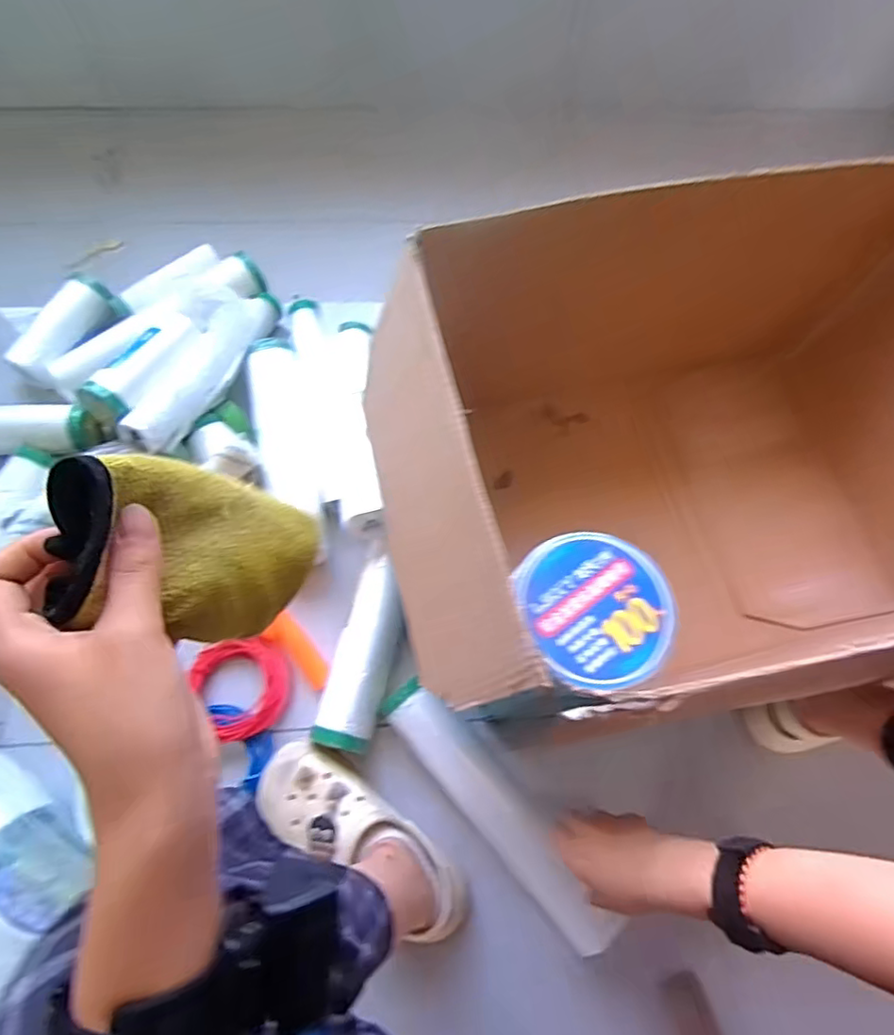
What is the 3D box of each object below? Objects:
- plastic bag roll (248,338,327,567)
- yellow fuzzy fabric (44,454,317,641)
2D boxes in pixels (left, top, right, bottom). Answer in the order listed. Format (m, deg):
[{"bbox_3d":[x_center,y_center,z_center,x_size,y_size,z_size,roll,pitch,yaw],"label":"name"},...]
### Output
[{"bbox_3d":[-0.216,-0.094,0.815,0.075,0.070,0.321,-11,69,-7],"label":"plastic bag roll"},{"bbox_3d":[-0.112,0.017,0.273,0.025,0.121,0.072,2,77,36],"label":"yellow fuzzy fabric"}]

